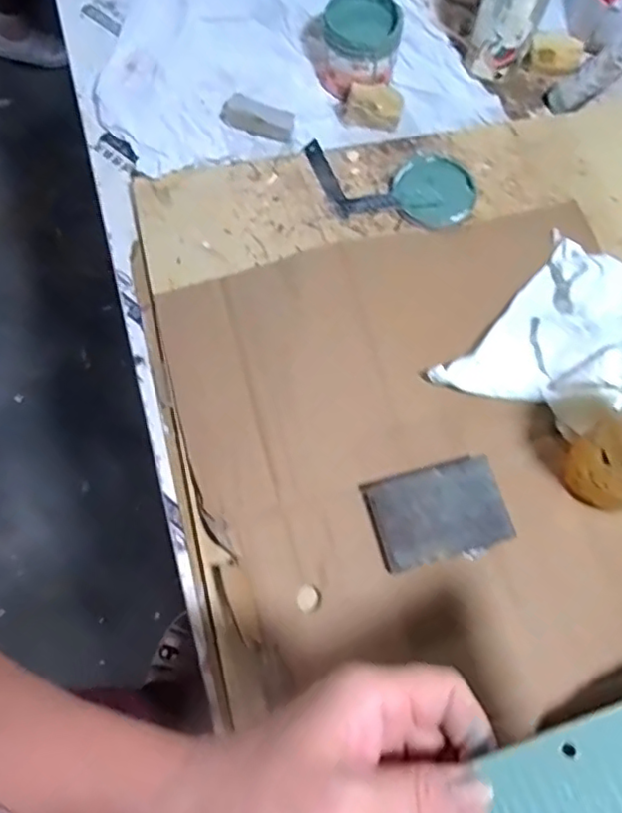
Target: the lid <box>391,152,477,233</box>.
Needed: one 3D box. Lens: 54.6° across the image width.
[{"bbox_3d":[0.124,-0.218,0.602,0.083,0.016,0.091,1,70,-3],"label":"lid"}]

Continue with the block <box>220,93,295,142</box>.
[{"bbox_3d":[-0.056,-0.304,0.639,0.075,0.025,0.030,13,70,-11],"label":"block"}]

